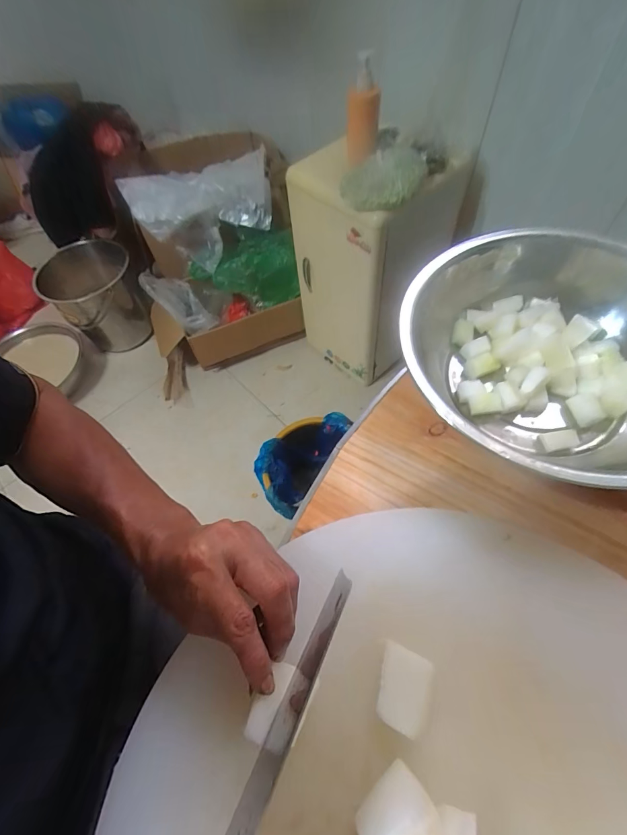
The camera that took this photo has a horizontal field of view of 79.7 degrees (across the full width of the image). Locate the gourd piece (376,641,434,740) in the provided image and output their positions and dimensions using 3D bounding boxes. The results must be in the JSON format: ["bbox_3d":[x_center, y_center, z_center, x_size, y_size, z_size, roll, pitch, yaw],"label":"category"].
[{"bbox_3d":[0.058,0.175,0.243,0.030,0.014,0.043,17,63,15],"label":"gourd piece"}]

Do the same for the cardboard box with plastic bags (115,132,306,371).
[{"bbox_3d":[-0.324,-0.494,1.198,0.485,0.584,0.402,-22,60,-7],"label":"cardboard box with plastic bags"}]

